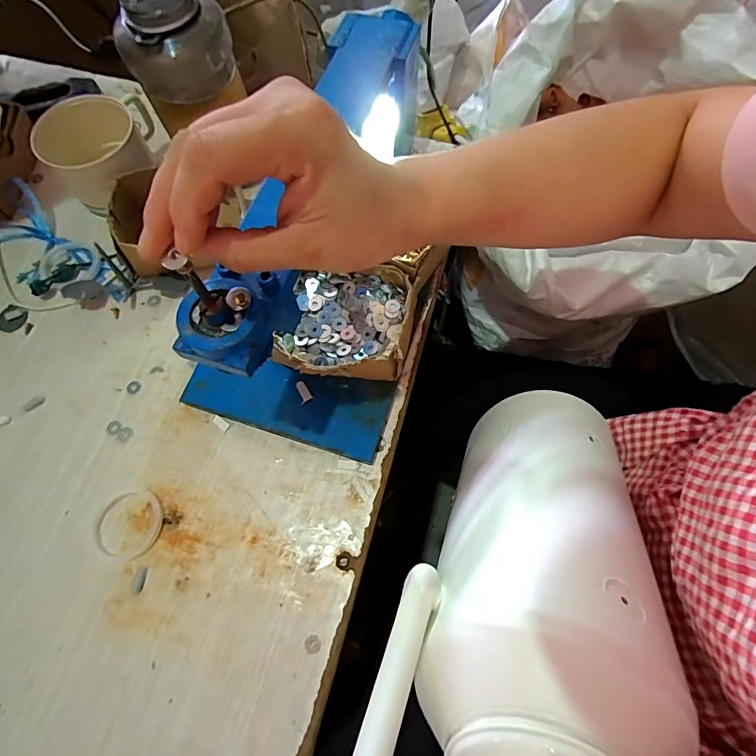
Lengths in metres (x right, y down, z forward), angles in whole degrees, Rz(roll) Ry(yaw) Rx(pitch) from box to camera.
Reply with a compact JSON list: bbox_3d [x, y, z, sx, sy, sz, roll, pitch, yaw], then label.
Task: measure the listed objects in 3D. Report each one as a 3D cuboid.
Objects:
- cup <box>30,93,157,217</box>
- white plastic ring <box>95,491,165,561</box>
[{"bbox_3d":[-0.323,-0.261,0.500,0.130,0.081,0.093,-26,71,-9],"label":"cup"},{"bbox_3d":[-0.222,0.130,0.384,0.057,0.004,0.059,0,69,0],"label":"white plastic ring"}]

